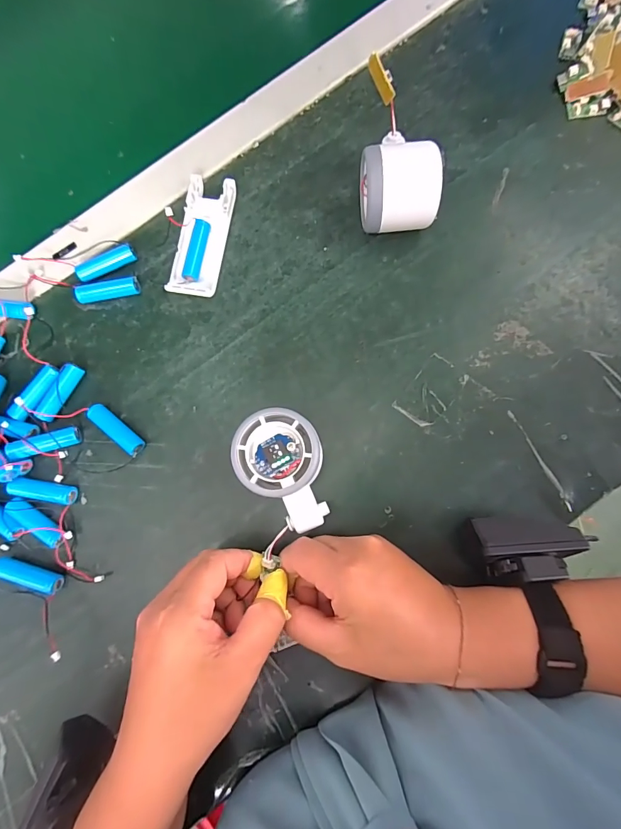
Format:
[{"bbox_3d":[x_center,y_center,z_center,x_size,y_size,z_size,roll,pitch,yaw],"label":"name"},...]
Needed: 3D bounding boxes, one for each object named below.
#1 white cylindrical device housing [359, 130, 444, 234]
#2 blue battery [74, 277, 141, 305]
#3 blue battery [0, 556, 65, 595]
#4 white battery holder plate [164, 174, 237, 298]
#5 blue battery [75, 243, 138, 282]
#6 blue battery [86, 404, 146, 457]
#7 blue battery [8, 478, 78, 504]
[{"bbox_3d":[0.066,-0.170,0.303,0.060,0.057,0.051,-8,81,2],"label":"white cylindrical device housing"},{"bbox_3d":[-0.170,-0.104,0.328,0.050,0.015,0.014,-15,81,1],"label":"blue battery"},{"bbox_3d":[-0.213,0.122,0.293,0.051,0.012,0.013,18,83,6],"label":"blue battery"},{"bbox_3d":[-0.092,-0.151,0.332,0.039,0.015,0.103,10,82,5],"label":"white battery holder plate"},{"bbox_3d":[-0.174,-0.129,0.332,0.049,0.012,0.012,-26,81,-1],"label":"blue battery"},{"bbox_3d":[-0.155,0.012,0.310,0.052,0.015,0.013,41,86,8],"label":"blue battery"},{"bbox_3d":[-0.209,0.060,0.304,0.046,0.016,0.015,9,82,5],"label":"blue battery"}]

